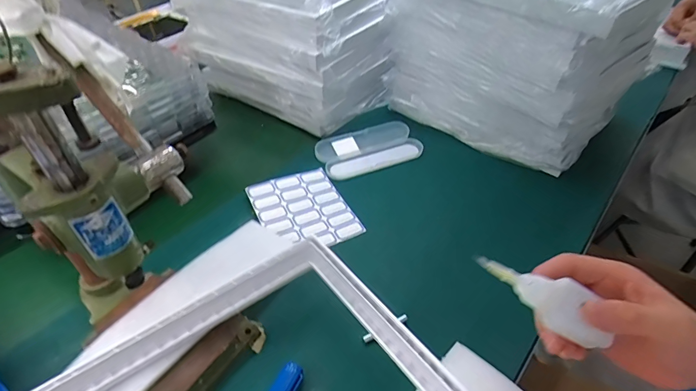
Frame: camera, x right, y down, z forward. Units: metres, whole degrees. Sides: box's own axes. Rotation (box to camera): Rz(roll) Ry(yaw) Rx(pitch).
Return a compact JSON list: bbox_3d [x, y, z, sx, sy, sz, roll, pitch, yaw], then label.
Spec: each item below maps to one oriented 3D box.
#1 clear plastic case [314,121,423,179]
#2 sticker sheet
[{"bbox_3d":[0.036,-0.080,0.702,0.175,0.028,0.089,-16,44,-15],"label":"clear plastic case"},{"bbox_3d":[-0.065,0.021,0.602,0.128,0.010,0.150,-19,53,-20],"label":"sticker sheet"}]

